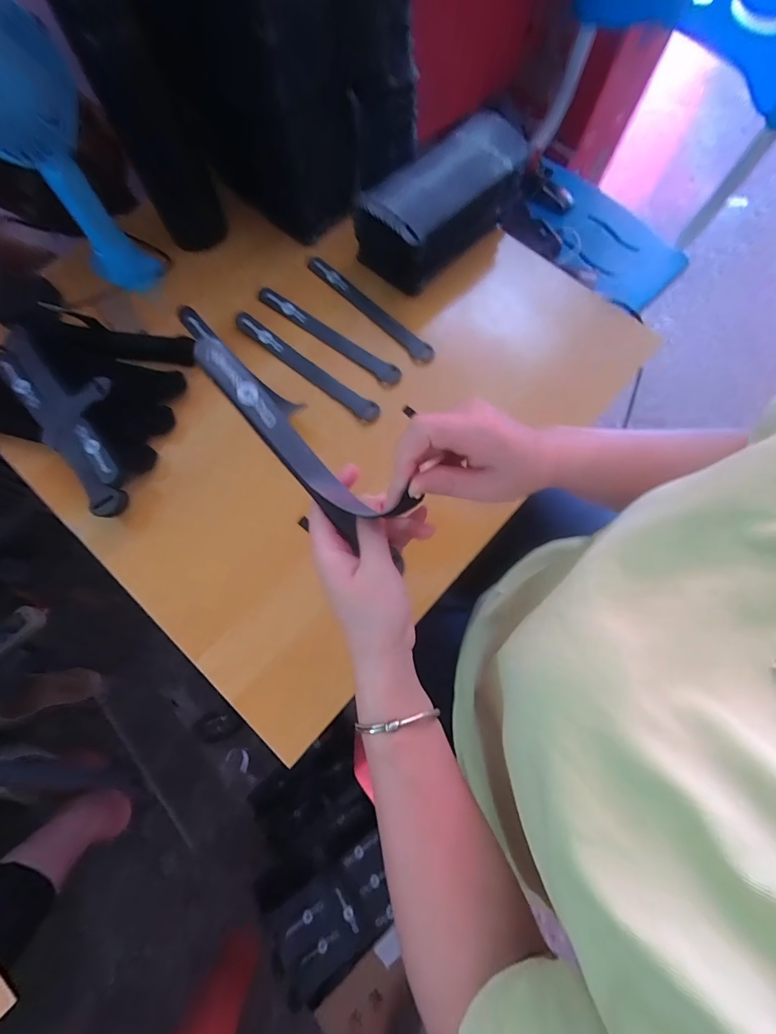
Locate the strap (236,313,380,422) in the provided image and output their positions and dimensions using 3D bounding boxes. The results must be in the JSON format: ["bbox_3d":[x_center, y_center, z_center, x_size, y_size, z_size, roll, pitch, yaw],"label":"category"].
[{"bbox_3d":[-0.093,-0.167,0.445,0.202,0.006,0.021,37,91,12],"label":"strap"}]

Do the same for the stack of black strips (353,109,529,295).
[{"bbox_3d":[0.064,-0.367,0.460,0.099,0.068,0.215,39,77,8],"label":"stack of black strips"}]

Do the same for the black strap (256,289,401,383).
[{"bbox_3d":[-0.069,-0.208,0.459,0.201,0.006,0.021,36,82,13],"label":"black strap"}]

